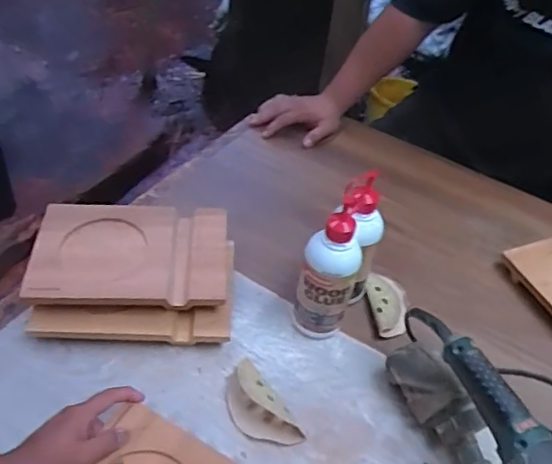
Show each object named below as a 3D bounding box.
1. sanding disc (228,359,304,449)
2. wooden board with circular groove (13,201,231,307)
[{"bbox_3d":[-0.023,0.208,0.703,0.054,0.039,0.116,-26,52,-31],"label":"sanding disc"},{"bbox_3d":[-0.190,0.025,0.782,0.243,0.020,0.165,2,44,-7],"label":"wooden board with circular groove"}]

